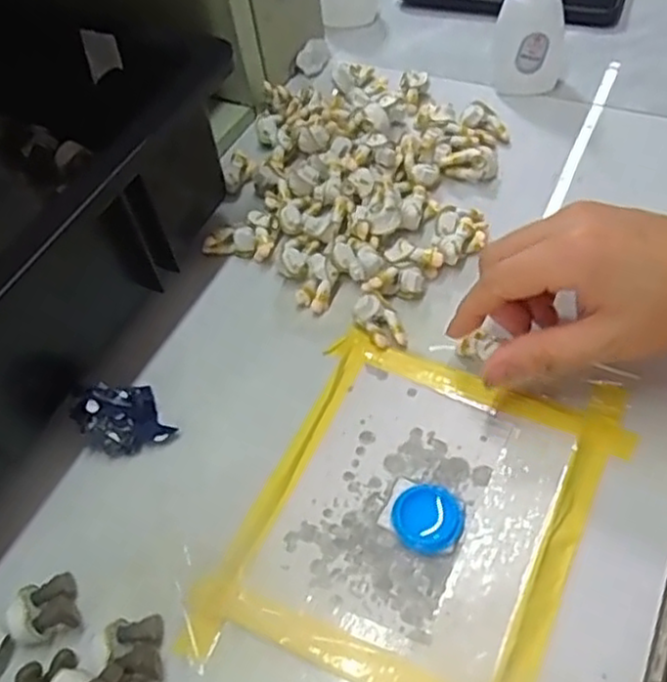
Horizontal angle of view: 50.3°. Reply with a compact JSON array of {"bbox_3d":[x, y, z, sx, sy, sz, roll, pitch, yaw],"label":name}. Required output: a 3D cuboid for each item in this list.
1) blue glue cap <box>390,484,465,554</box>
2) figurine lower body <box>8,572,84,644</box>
[{"bbox_3d":[0.040,0.076,0.305,0.030,0.006,0.029,-4,55,5],"label":"blue glue cap"},{"bbox_3d":[-0.120,0.111,0.295,0.026,0.017,0.022,-18,55,-6],"label":"figurine lower body"}]

